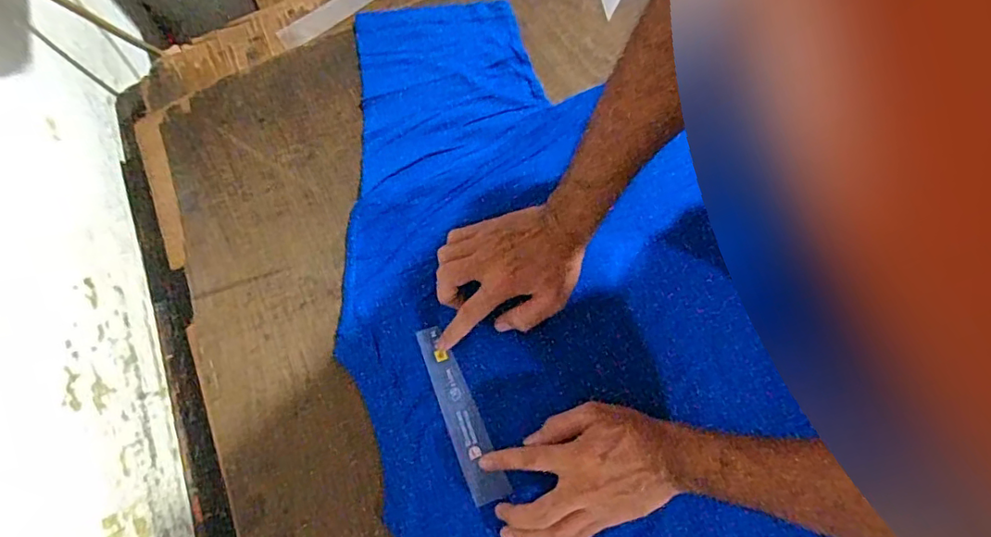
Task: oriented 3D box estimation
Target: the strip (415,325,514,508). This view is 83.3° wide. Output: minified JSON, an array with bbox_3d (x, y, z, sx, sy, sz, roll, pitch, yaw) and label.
[{"bbox_3d":[-0.033,0.129,0.506,0.033,0.007,0.161,-25,72,1],"label":"strip"}]

